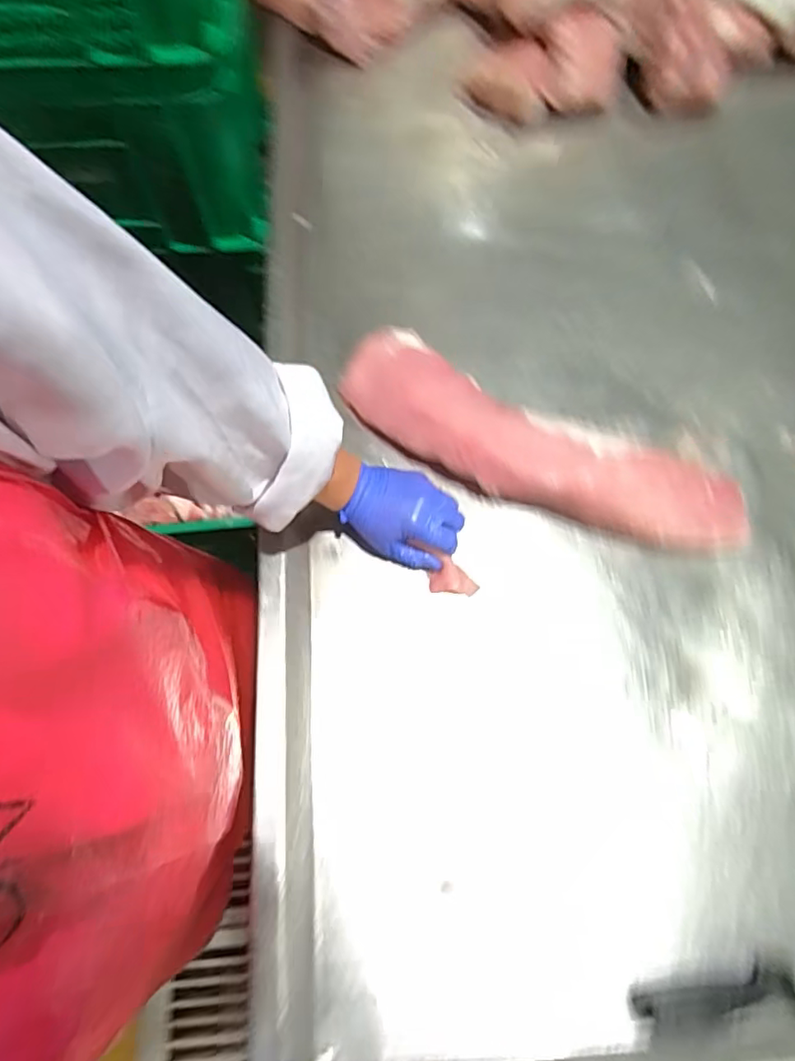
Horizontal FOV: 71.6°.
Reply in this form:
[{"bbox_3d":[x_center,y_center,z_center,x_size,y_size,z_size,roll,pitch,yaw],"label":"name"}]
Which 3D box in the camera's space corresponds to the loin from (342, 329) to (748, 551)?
[{"bbox_3d":[0.158,-0.094,0.614,0.458,0.052,0.134,23,69,8],"label":"loin"}]

